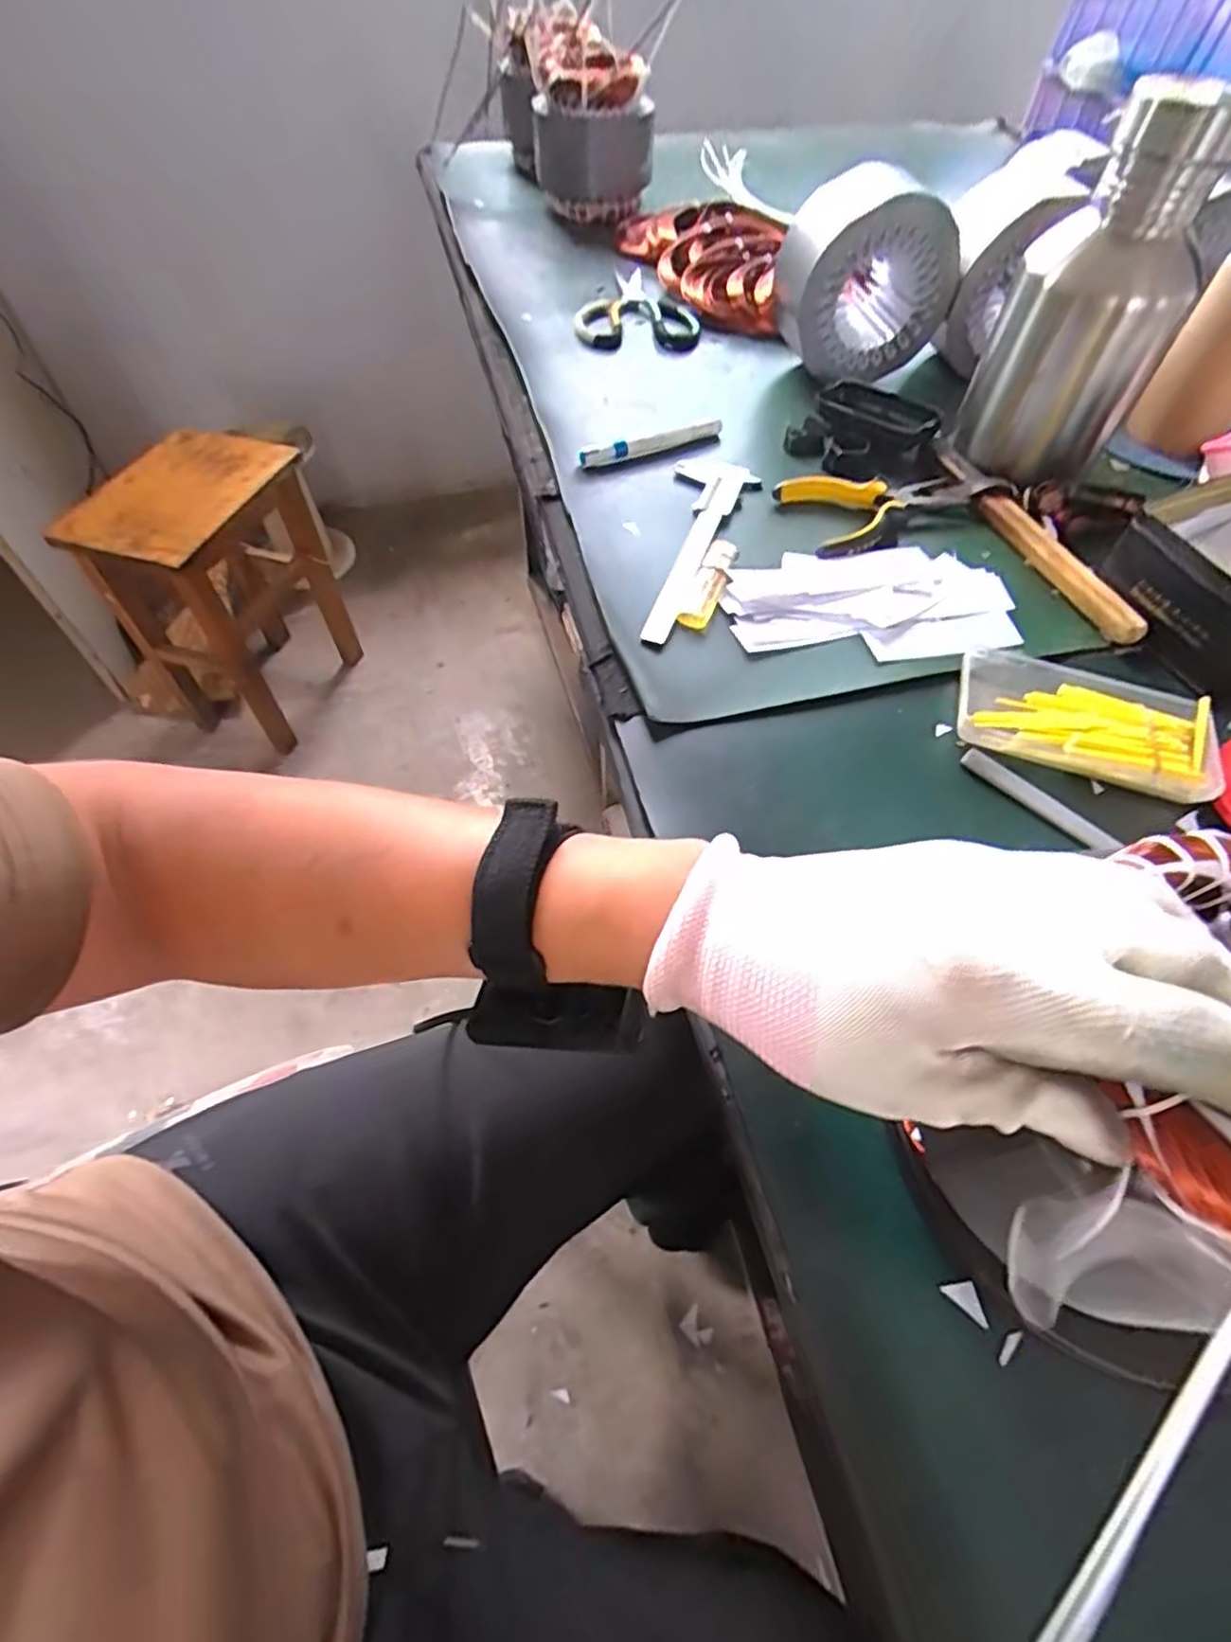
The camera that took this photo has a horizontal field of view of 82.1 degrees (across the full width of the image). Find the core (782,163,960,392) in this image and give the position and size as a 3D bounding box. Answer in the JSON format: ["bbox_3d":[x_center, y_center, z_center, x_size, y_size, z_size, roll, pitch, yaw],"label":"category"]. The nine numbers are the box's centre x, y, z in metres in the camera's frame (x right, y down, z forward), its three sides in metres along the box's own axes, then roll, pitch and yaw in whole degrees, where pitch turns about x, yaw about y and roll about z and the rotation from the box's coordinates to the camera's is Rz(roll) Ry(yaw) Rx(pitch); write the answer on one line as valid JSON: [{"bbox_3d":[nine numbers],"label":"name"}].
[{"bbox_3d":[0.239,-0.524,0.680,0.153,0.133,0.124,0,56,-1],"label":"core"}]

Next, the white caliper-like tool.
[{"bbox_3d":[0.046,-0.217,0.547,0.066,0.009,0.222,21,58,12],"label":"white caliper-like tool"}]

